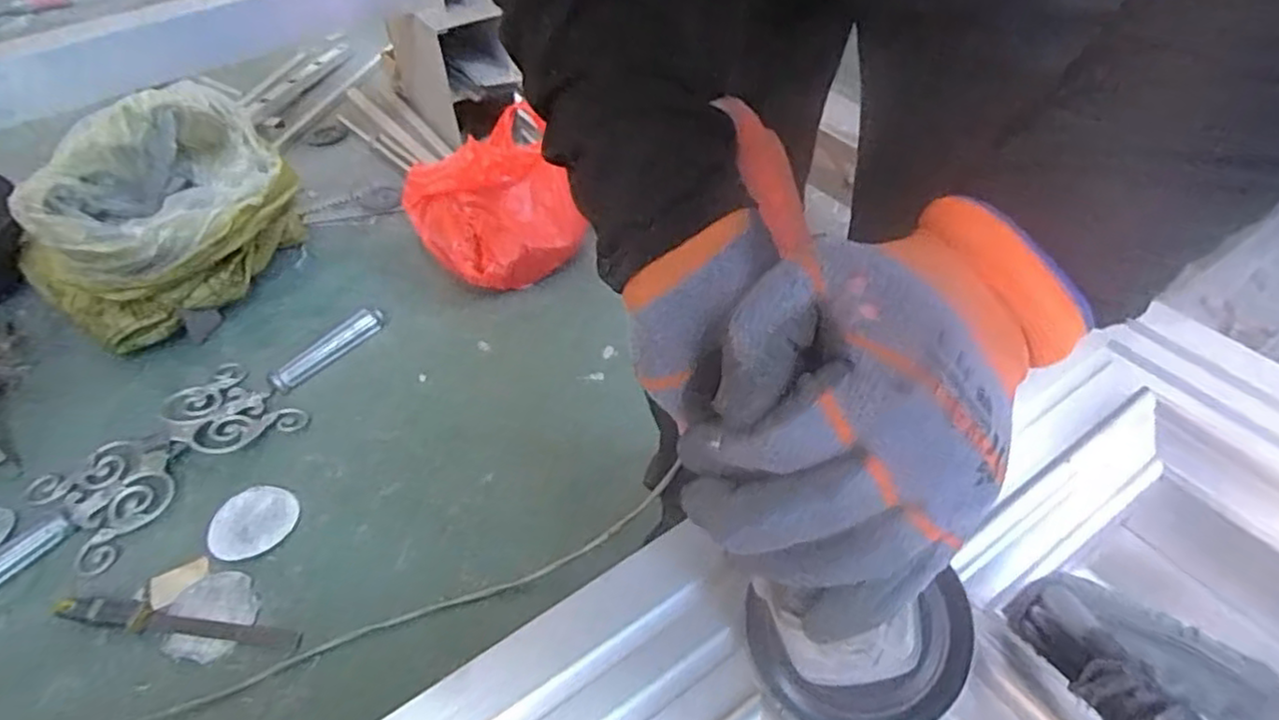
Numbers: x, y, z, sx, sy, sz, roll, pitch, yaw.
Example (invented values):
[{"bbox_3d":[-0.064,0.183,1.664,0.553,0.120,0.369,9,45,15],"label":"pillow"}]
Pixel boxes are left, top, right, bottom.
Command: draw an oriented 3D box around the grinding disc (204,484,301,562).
[{"bbox_3d":[-0.532,0.223,0.965,0.110,0.005,0.110,-2,45,2],"label":"grinding disc"}]

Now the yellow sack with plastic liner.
[{"bbox_3d":[-0.818,-0.243,1.217,0.312,0.312,0.420,26,53,26],"label":"yellow sack with plastic liner"}]

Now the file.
[{"bbox_3d":[-0.568,0.321,0.860,0.310,0.024,0.031,4,46,8],"label":"file"}]

